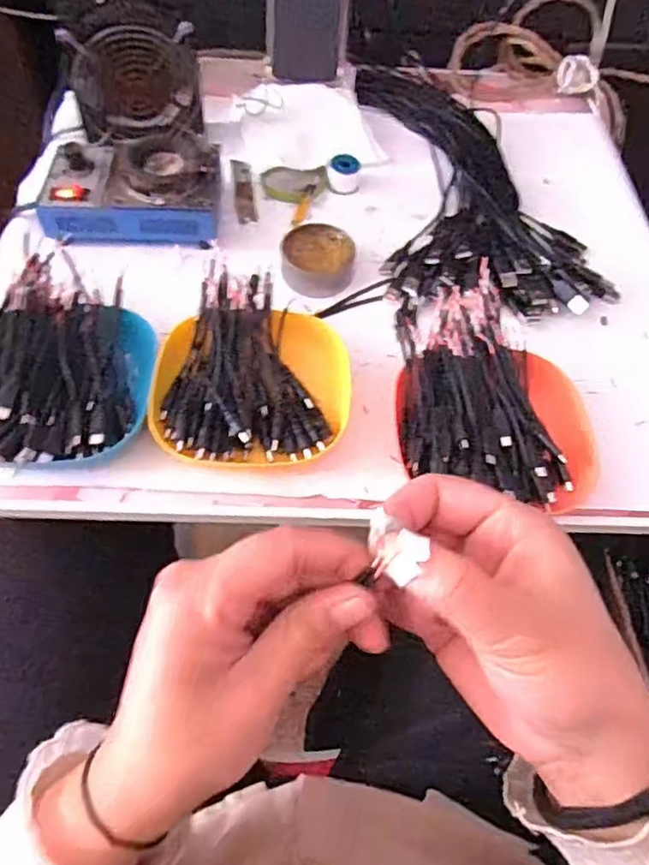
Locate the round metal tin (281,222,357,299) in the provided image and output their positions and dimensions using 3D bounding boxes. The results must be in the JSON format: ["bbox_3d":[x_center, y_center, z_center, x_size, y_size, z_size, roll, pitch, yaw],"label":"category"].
[{"bbox_3d":[-0.005,-0.151,0.545,0.062,0.029,0.054,6,59,1],"label":"round metal tin"}]

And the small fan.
[{"bbox_3d":[-0.177,-0.331,0.593,0.117,0.094,0.031,-12,60,-10],"label":"small fan"}]

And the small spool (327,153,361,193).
[{"bbox_3d":[0.019,-0.251,0.609,0.031,0.026,0.030,1,59,-2],"label":"small spool"}]

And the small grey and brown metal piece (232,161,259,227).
[{"bbox_3d":[-0.078,-0.237,0.610,0.019,0.005,0.092,-6,59,-6],"label":"small grey and brown metal piece"}]

